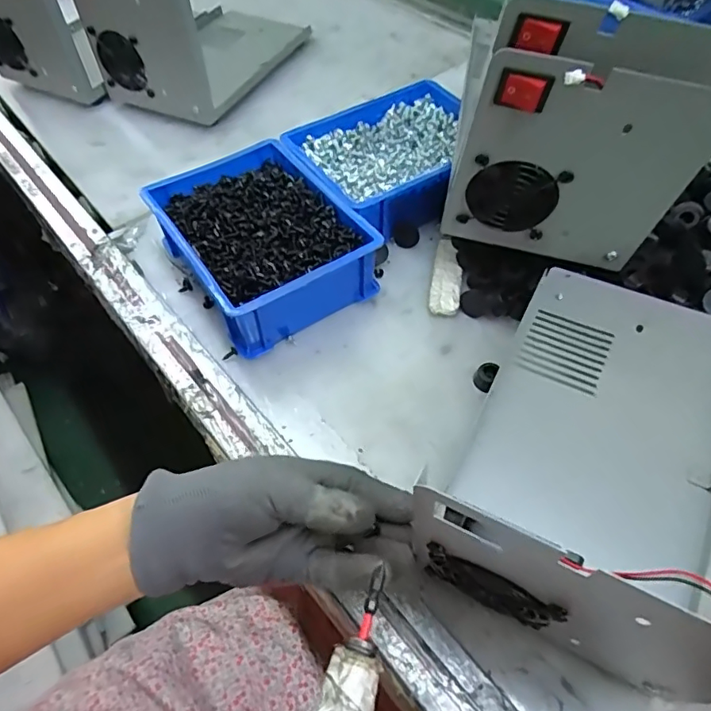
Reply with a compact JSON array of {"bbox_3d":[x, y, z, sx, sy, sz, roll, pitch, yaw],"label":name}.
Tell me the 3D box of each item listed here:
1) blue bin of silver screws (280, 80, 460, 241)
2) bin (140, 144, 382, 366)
[{"bbox_3d":[0.046,-0.204,0.571,0.195,0.063,0.155,-31,58,-18],"label":"blue bin of silver screws"},{"bbox_3d":[-0.087,-0.106,0.502,0.142,0.066,0.190,-30,57,-17],"label":"bin"}]

